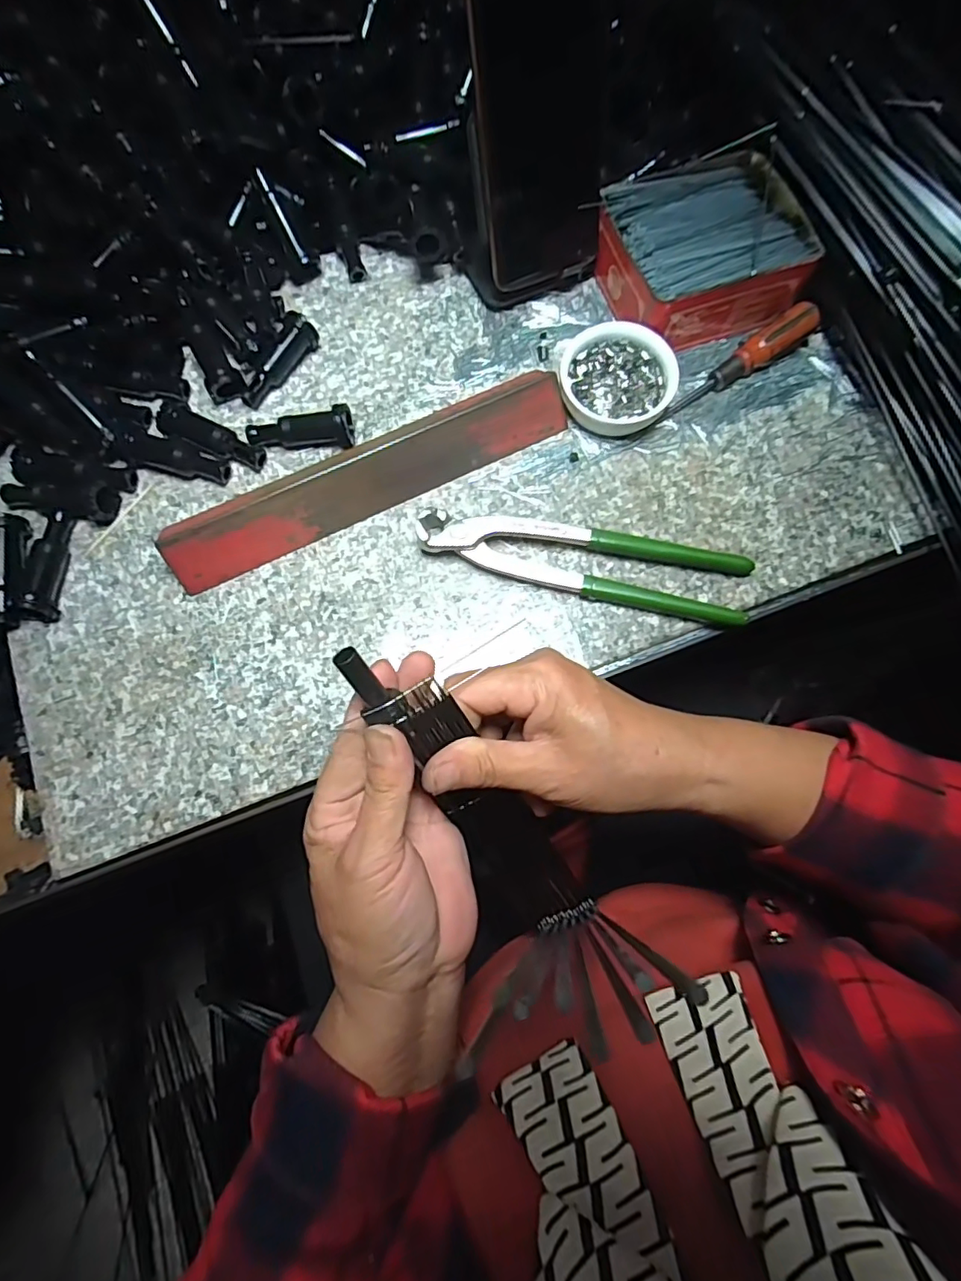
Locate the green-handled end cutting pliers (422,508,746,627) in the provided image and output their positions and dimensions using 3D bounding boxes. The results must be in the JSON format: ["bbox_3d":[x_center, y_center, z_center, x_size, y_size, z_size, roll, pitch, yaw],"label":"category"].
[{"bbox_3d":[0.061,-0.049,0.344,0.196,0.016,0.044,12,76,3],"label":"green-handled end cutting pliers"}]

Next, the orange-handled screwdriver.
[{"bbox_3d":[0.169,-0.182,0.374,0.121,0.022,0.020,-35,78,-8],"label":"orange-handled screwdriver"}]

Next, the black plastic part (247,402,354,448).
[{"bbox_3d":[-0.115,-0.134,0.363,0.065,0.023,0.021,-2,75,0],"label":"black plastic part"}]

